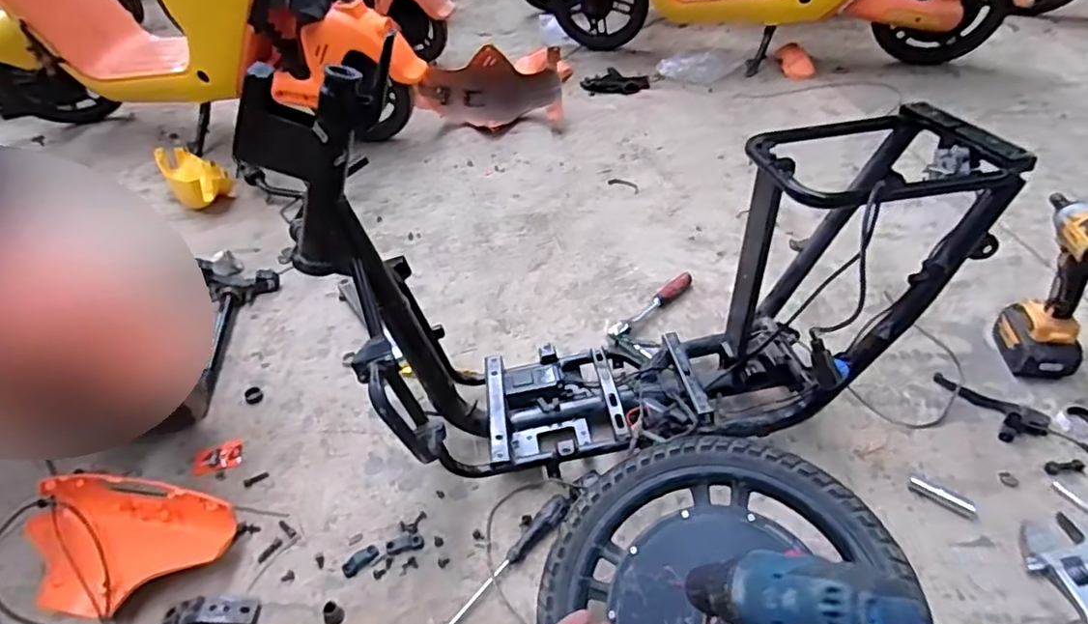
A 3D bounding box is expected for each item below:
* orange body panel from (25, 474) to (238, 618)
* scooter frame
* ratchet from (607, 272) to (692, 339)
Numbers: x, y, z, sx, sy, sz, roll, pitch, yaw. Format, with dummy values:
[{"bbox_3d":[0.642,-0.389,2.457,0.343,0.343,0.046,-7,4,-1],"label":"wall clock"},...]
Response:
[{"bbox_3d":[-0.589,0.309,0.829,0.304,0.096,0.170,9,42,18],"label":"orange body panel"},{"bbox_3d":[0.125,-0.047,0.822,0.828,0.557,0.273,-10,40,-6],"label":"scooter frame"},{"bbox_3d":[0.203,-0.008,1.177,0.034,0.037,0.244,29,50,34],"label":"ratchet"}]

